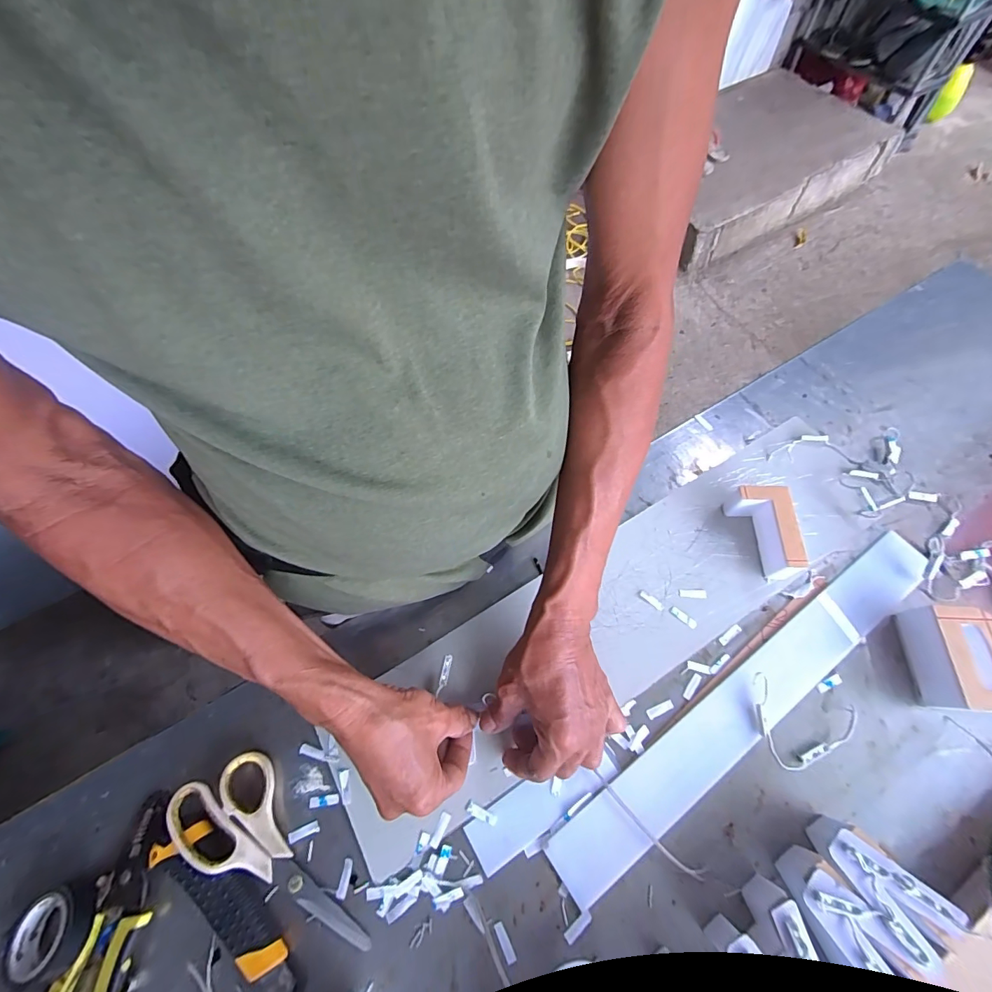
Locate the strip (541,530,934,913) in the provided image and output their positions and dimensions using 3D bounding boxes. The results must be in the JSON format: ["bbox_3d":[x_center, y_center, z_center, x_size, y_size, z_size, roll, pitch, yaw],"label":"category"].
[{"bbox_3d":[0.235,0.177,0.396,0.452,0.012,0.051,-34,69,-12],"label":"strip"}]

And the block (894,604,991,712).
[{"bbox_3d":[0.400,0.140,0.387,0.052,0.049,0.082,1,66,3],"label":"block"}]

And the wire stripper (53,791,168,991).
[{"bbox_3d":[-0.292,0.338,0.335,0.056,0.027,0.176,8,67,6],"label":"wire stripper"}]

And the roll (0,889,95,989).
[{"bbox_3d":[-0.336,0.331,0.335,0.058,0.034,0.052,-21,67,-7],"label":"roll"}]

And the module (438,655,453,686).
[{"bbox_3d":[-0.045,0.155,0.395,0.008,0.005,0.026,12,79,7],"label":"module"}]

